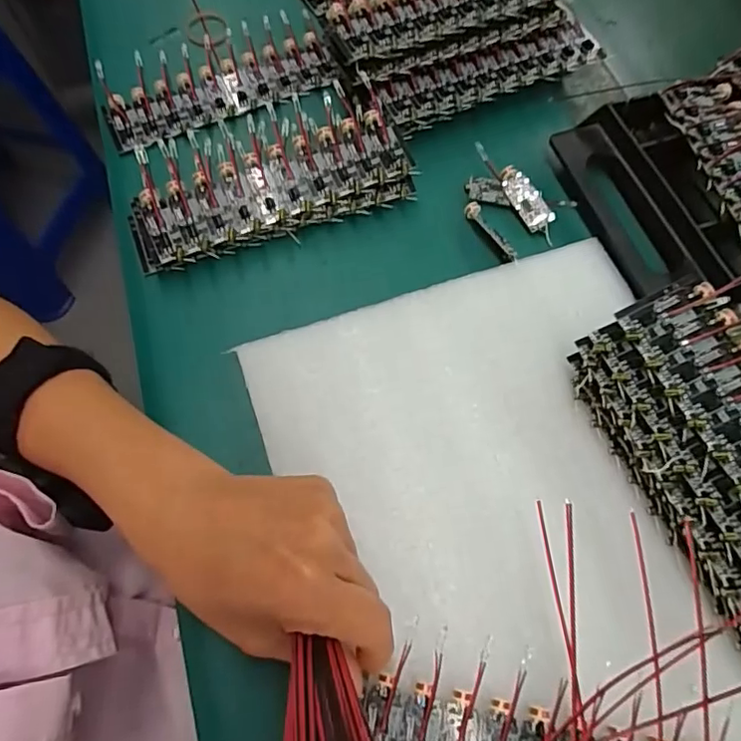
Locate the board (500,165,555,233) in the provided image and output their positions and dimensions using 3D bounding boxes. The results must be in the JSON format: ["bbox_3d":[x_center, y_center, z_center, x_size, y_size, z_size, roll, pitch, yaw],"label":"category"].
[{"bbox_3d":[0.094,-0.105,0.347,0.016,0.004,0.042,-32,81,10],"label":"board"}]

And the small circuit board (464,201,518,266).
[{"bbox_3d":[0.073,-0.082,0.341,0.008,0.009,0.049,-30,70,-9],"label":"small circuit board"}]

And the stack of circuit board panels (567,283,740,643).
[{"bbox_3d":[0.161,0.045,0.250,0.073,0.025,0.166,-30,67,8],"label":"stack of circuit board panels"}]

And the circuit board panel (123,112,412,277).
[{"bbox_3d":[-0.061,-0.111,0.338,0.165,0.026,0.062,-17,68,-4],"label":"circuit board panel"}]

